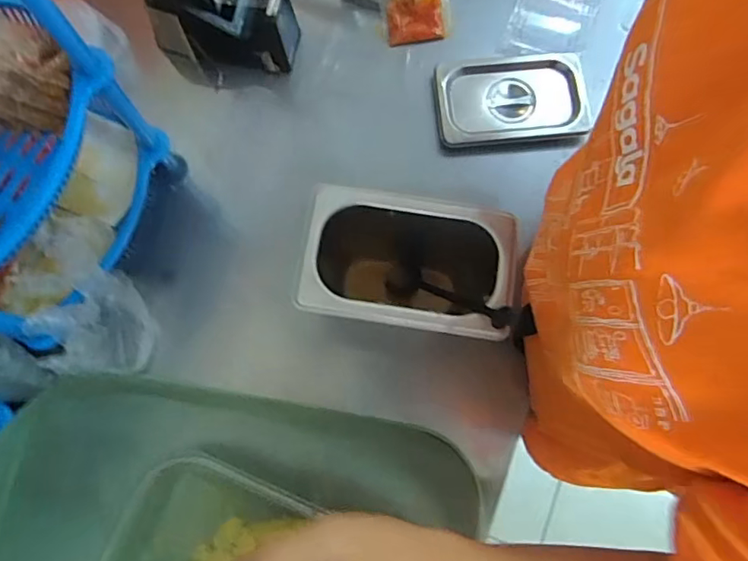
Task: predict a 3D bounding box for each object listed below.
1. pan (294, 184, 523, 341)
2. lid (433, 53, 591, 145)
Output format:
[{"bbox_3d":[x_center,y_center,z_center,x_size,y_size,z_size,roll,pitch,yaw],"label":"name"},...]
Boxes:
[{"bbox_3d":[0.029,-0.004,0.509,0.171,0.141,0.112,8,77,1],"label":"pan"},{"bbox_3d":[0.160,-0.213,0.617,0.169,0.020,0.109,-3,77,-2],"label":"lid"}]

